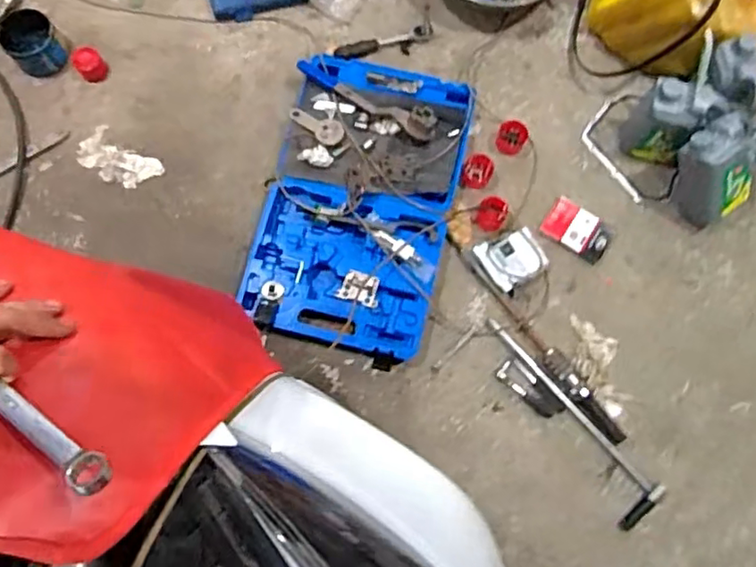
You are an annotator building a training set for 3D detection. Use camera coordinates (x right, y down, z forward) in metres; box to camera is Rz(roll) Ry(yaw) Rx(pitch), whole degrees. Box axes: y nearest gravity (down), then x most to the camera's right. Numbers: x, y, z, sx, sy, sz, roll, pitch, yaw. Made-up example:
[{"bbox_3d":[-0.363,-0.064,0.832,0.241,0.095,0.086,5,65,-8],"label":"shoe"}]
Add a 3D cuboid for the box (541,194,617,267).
[{"bbox_3d":[0.439,-0.116,1.313,0.146,0.021,0.098,32,79,8],"label":"box"}]

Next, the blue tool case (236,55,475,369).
[{"bbox_3d":[-0.044,-0.192,1.317,0.405,0.080,0.655,13,77,4],"label":"blue tool case"}]

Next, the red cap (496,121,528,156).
[{"bbox_3d":[0.303,-0.329,1.363,0.063,0.026,0.076,15,77,4],"label":"red cap"}]

